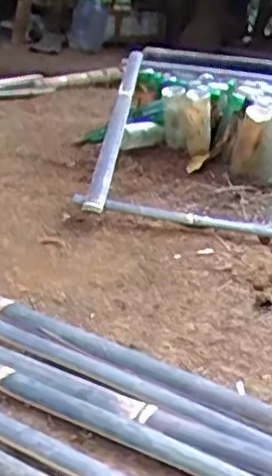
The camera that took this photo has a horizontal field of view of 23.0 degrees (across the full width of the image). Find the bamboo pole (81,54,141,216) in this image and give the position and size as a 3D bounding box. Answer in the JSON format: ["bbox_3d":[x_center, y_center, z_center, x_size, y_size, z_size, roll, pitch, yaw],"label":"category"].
[{"bbox_3d":[-0.041,-0.299,1.626,0.038,0.036,0.824,8,37,2],"label":"bamboo pole"}]

